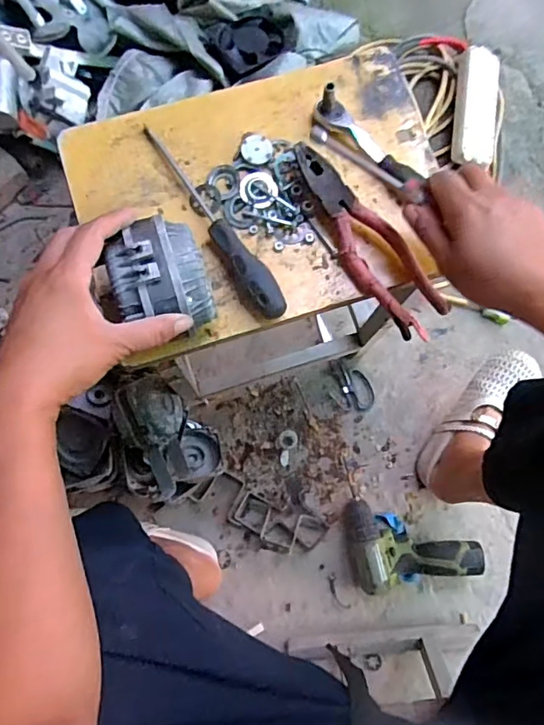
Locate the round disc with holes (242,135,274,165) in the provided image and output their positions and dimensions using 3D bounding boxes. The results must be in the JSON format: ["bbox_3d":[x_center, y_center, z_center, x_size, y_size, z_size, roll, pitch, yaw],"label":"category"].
[{"bbox_3d":[-0.014,-0.196,0.483,0.029,0.004,0.028,0,77,-1],"label":"round disc with holes"}]

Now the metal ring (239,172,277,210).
[{"bbox_3d":[-0.012,-0.157,0.475,0.032,0.007,0.034,0,77,-1],"label":"metal ring"}]

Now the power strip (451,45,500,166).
[{"bbox_3d":[0.388,-0.482,0.985,0.083,0.039,0.223,6,77,0],"label":"power strip"}]

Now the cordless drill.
[{"bbox_3d":[0.218,0.273,0.823,0.198,0.051,0.141,-10,78,-4],"label":"cordless drill"}]

